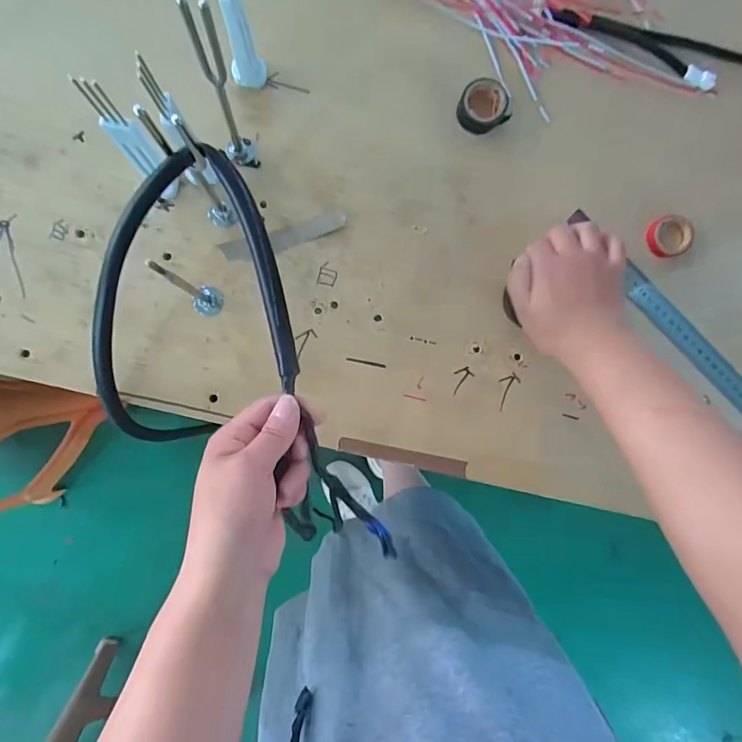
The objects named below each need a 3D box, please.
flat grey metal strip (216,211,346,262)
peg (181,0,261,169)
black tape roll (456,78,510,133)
[{"bbox_3d":[-0.076,-0.119,0.415,0.111,0.004,0.020,-19,88,-7],"label":"flat grey metal strip"},{"bbox_3d":[-0.109,-0.197,0.343,0.026,0.148,0.035,-19,92,-4],"label":"peg"},{"bbox_3d":[0.103,-0.242,0.423,0.046,0.015,0.044,0,91,-4],"label":"black tape roll"}]

